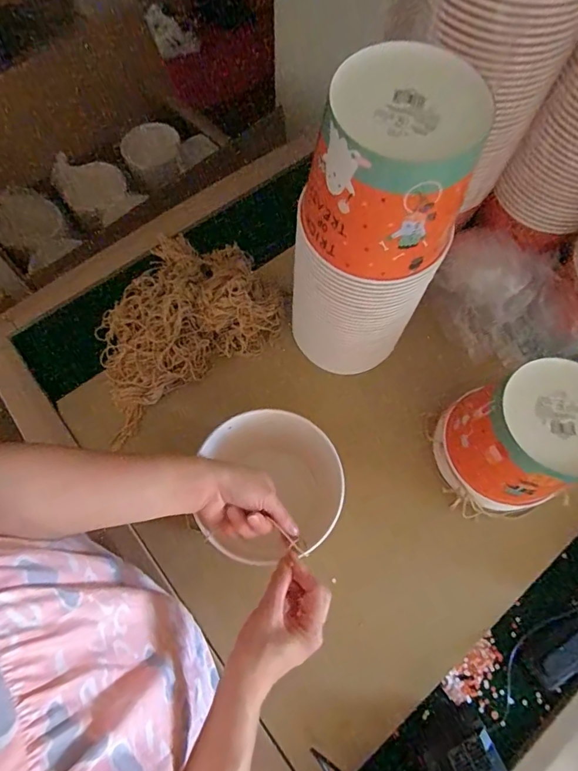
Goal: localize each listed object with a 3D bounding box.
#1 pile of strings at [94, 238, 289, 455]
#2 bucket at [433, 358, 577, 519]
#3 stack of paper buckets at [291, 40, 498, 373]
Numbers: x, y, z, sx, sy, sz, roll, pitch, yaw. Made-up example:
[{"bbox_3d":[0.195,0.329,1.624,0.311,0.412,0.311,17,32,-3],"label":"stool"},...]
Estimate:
[{"bbox_3d":[-0.171,-0.119,0.665,0.281,0.073,0.239,-31,73,-12],"label":"pile of strings"},{"bbox_3d":[0.273,0.071,0.533,0.140,0.165,0.136,1,69,-1],"label":"bucket"},{"bbox_3d":[0.079,-0.132,0.495,0.145,0.365,0.145,25,70,8],"label":"stack of paper buckets"}]

